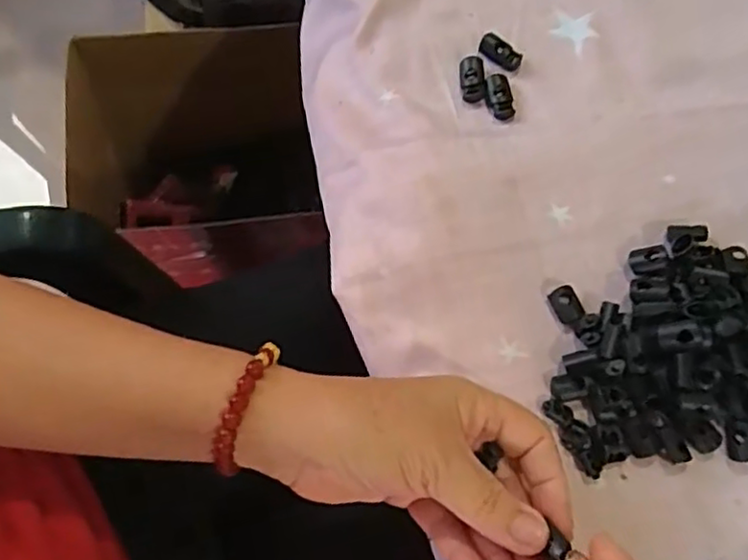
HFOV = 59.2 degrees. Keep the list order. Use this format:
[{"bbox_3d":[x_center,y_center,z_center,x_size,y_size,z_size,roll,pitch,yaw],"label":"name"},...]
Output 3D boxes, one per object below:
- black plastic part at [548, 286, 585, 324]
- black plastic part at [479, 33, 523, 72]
[{"bbox_3d":[0.106,0.014,0.361,0.012,0.009,0.020,-24,75,-9],"label":"black plastic part"},{"bbox_3d":[0.081,-0.145,0.419,0.028,0.008,0.015,30,74,7],"label":"black plastic part"}]

